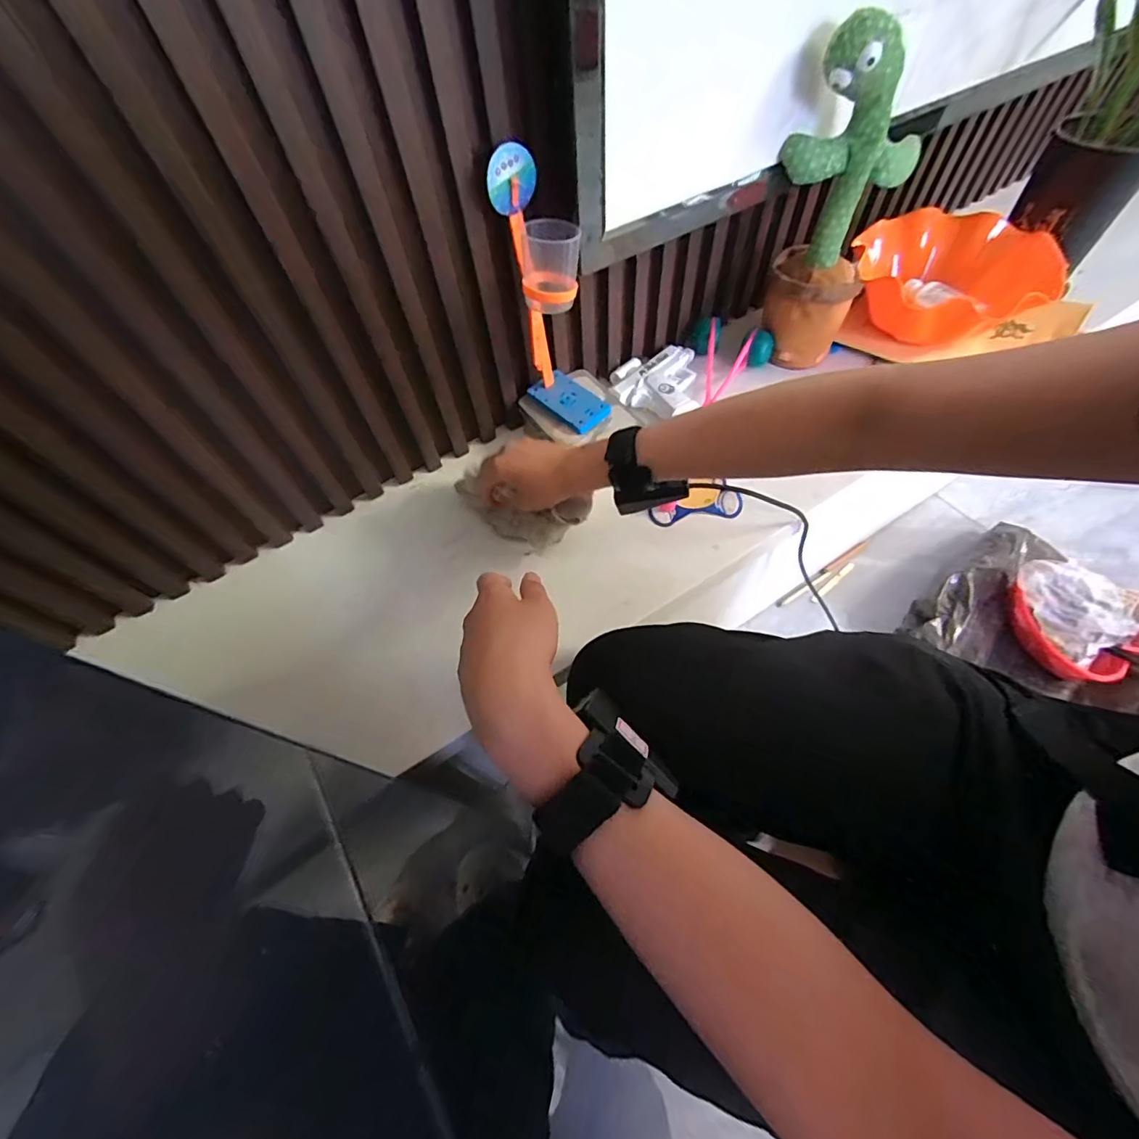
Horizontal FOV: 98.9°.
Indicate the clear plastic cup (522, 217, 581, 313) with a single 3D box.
[{"bbox_3d":[-0.018,-0.289,0.467,0.055,0.058,0.054,-5,59,1],"label":"clear plastic cup"}]

